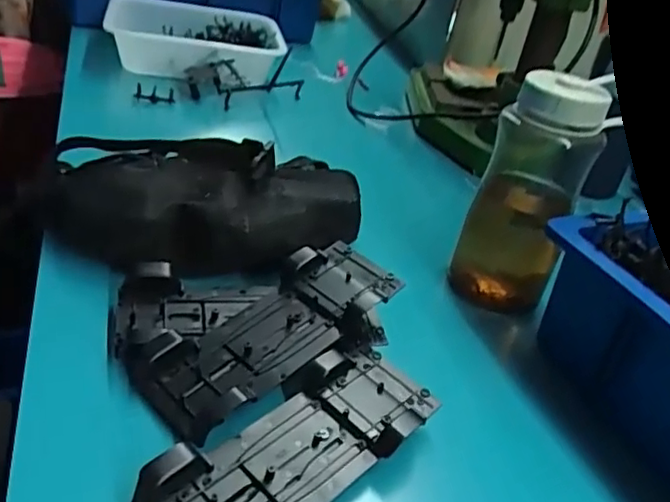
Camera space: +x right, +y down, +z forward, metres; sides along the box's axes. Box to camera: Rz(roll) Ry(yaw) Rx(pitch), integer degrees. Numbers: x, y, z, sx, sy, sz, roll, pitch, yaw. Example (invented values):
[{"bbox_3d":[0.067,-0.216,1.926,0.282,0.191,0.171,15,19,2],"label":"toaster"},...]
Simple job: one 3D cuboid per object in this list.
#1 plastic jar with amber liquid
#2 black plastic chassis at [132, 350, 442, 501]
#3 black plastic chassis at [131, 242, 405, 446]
[{"bbox_3d":[0.167,-0.049,0.549,0.086,0.198,0.077,20,35,15],"label":"plastic jar with amber liquid"},{"bbox_3d":[-0.017,0.118,0.379,0.080,0.032,0.195,33,39,32],"label":"black plastic chassis"},{"bbox_3d":[-0.039,0.053,0.446,0.075,0.029,0.194,34,40,31],"label":"black plastic chassis"}]

